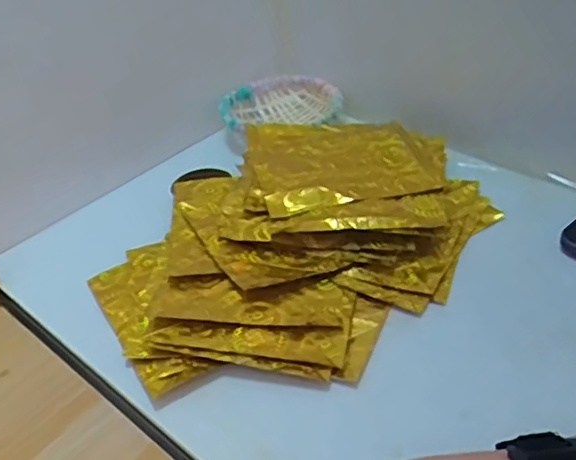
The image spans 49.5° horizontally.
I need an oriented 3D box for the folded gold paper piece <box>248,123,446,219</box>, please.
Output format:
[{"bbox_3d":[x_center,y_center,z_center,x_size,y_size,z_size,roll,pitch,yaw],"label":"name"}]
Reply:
[{"bbox_3d":[0.044,-0.063,0.547,0.144,0.014,0.132,-8,38,-7],"label":"folded gold paper piece"}]

